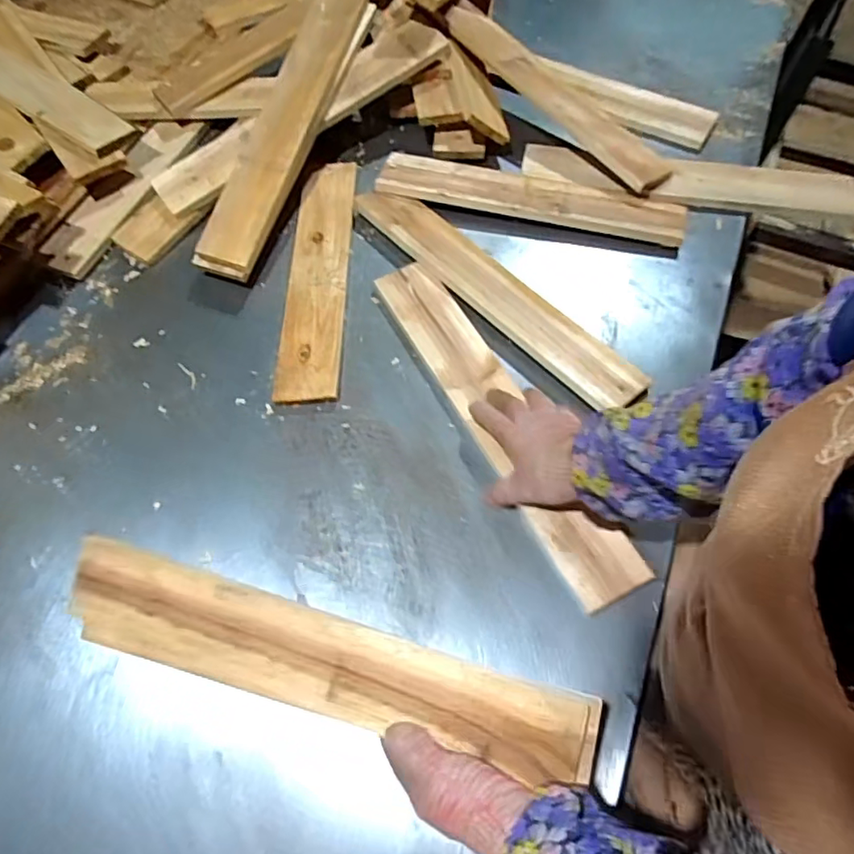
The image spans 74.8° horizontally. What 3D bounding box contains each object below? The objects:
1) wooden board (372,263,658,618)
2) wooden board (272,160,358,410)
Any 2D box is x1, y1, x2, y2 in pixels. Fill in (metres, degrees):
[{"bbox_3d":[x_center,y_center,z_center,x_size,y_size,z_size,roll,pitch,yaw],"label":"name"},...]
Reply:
[{"bbox_3d":[0.081,-0.024,0.654,0.080,0.021,0.475,-25,64,-10],"label":"wooden board"},{"bbox_3d":[-0.152,-0.224,0.785,0.084,0.014,0.415,-1,63,2],"label":"wooden board"}]

